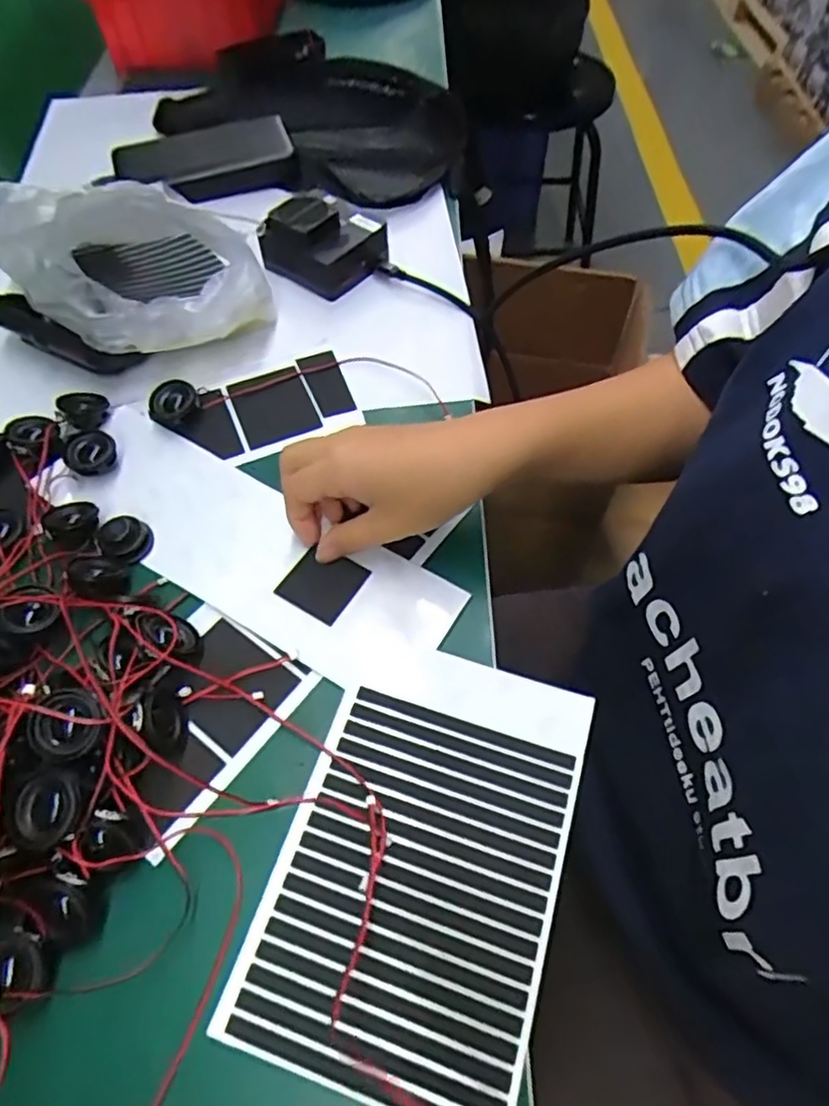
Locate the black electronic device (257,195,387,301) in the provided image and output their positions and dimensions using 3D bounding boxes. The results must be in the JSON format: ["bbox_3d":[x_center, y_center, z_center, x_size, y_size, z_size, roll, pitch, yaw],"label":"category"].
[{"bbox_3d":[-0.068,-0.243,0.491,0.070,0.045,0.081,37,66,22],"label":"black electronic device"}]

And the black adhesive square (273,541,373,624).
[{"bbox_3d":[-0.051,0.016,0.355,0.040,0.004,0.039,27,63,17],"label":"black adhesive square"}]

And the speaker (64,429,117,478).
[{"bbox_3d":[-0.199,-0.060,0.394,0.030,0.017,0.028,-1,58,1],"label":"speaker"}]

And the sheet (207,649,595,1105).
[{"bbox_3d":[0.004,0.132,0.289,0.120,0.006,0.182,16,60,9],"label":"sheet"}]

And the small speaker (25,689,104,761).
[{"bbox_3d":[-0.152,0.075,0.277,0.029,0.009,0.029,2,79,-11],"label":"small speaker"}]

